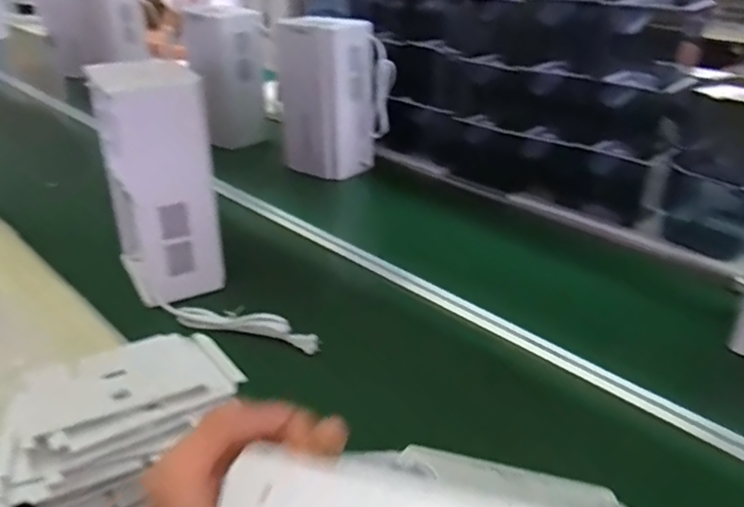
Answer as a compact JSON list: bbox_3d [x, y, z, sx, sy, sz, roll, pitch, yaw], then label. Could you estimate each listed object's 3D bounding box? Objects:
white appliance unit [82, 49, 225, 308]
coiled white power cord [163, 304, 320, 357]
[{"bbox_3d":[-0.380,-0.131,1.081,0.143,0.379,0.218,-17,34,-26],"label":"white appliance unit"},{"bbox_3d":[-0.223,0.110,0.988,0.304,0.039,0.041,9,31,16],"label":"coiled white power cord"}]

